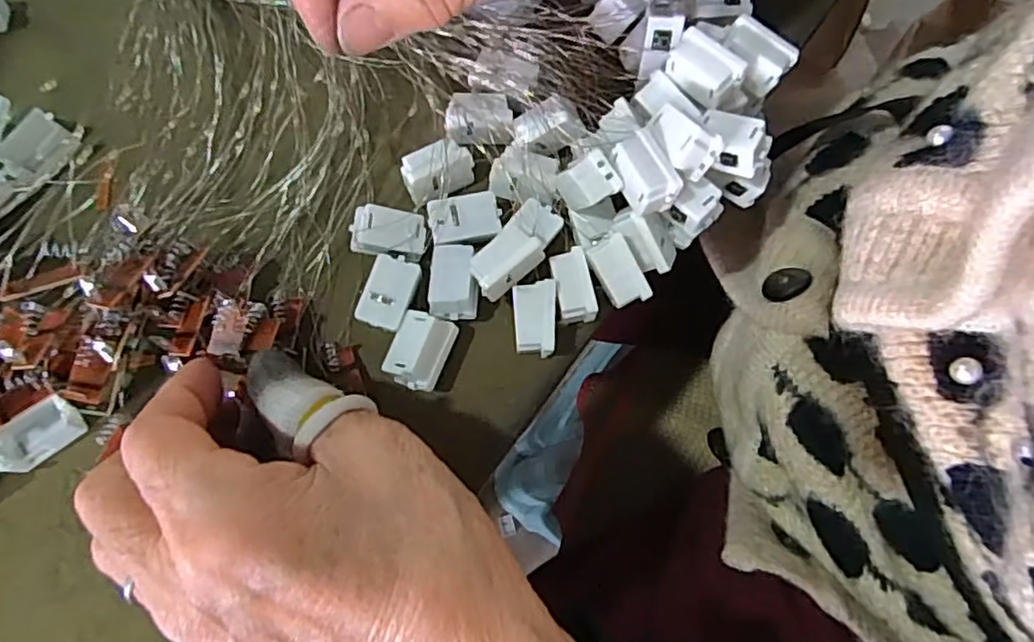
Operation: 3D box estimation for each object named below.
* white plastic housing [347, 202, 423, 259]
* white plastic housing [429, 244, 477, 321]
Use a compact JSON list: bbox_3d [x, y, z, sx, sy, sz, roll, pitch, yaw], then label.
[{"bbox_3d":[-0.048,-0.033,0.236,0.027,0.009,0.017,8,73,-1],"label":"white plastic housing"},{"bbox_3d":[-0.023,-0.016,0.233,0.017,0.005,0.028,-2,73,-4],"label":"white plastic housing"}]

